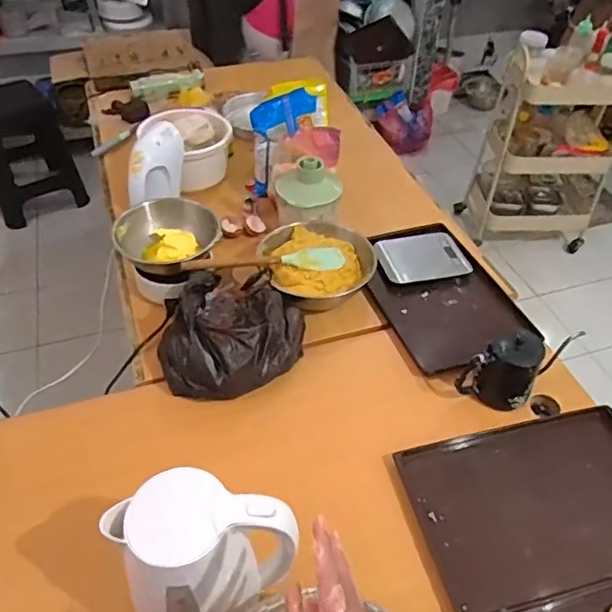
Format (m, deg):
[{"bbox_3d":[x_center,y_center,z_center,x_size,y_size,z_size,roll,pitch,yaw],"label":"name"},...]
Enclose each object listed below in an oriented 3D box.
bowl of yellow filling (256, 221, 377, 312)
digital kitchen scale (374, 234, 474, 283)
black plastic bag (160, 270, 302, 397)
[{"bbox_3d":[0.024,-0.077,1.096,0.209,0.082,0.190,-9,47,-11],"label":"bowl of yellow filling"},{"bbox_3d":[0.238,-0.101,1.170,0.171,0.030,0.110,-9,47,-11],"label":"digital kitchen scale"},{"bbox_3d":[-0.120,0.037,0.953,0.218,0.138,0.238,13,46,10],"label":"black plastic bag"}]

